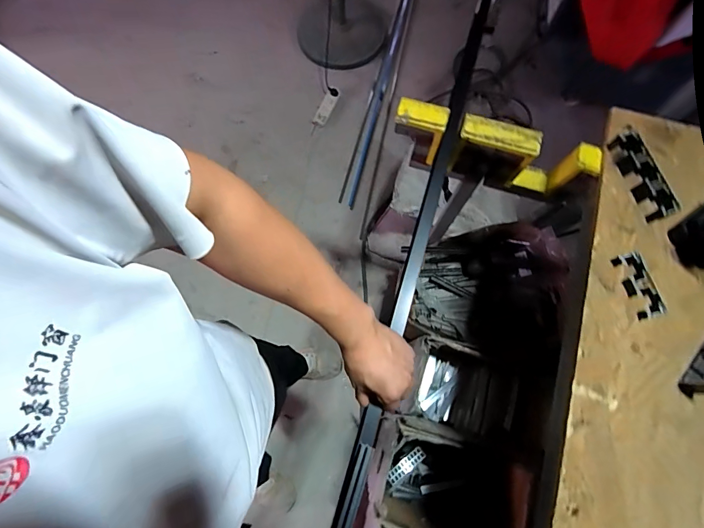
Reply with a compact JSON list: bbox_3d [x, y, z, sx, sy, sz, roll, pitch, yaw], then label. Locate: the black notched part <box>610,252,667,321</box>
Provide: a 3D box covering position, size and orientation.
[{"bbox_3d":[0.401,0.030,0.529,0.031,0.019,0.090,-18,76,-5],"label":"black notched part"}]

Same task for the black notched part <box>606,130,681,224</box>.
[{"bbox_3d":[0.437,-0.133,0.567,0.036,0.034,0.135,-15,76,-4],"label":"black notched part"}]

